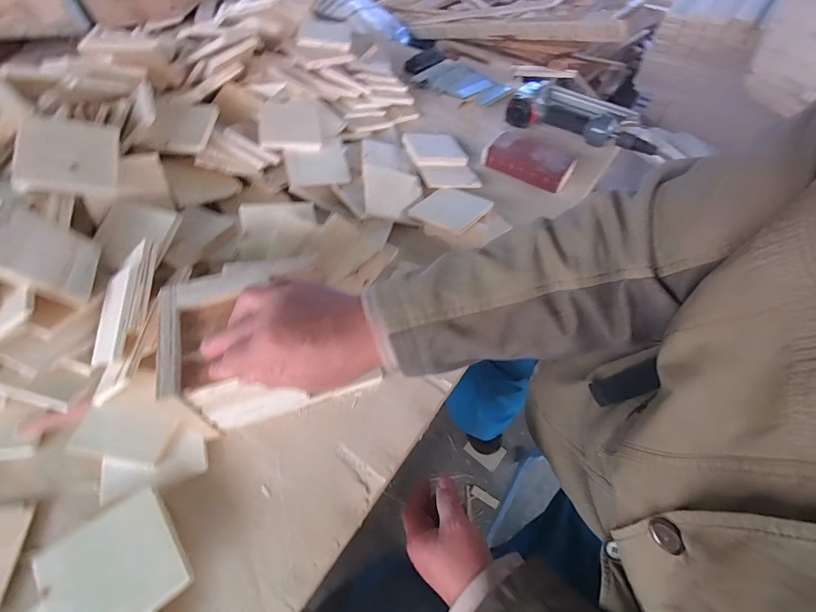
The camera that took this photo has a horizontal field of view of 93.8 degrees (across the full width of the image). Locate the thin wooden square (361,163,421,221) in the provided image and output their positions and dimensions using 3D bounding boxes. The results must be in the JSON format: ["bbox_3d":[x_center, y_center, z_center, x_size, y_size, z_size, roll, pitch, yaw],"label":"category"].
[{"bbox_3d":[-0.024,-0.175,0.593,0.091,0.008,0.094,10,65,-20],"label":"thin wooden square"}]

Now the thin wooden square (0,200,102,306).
[{"bbox_3d":[-0.389,-0.057,0.408,0.012,0.096,0.097,-32,53,11],"label":"thin wooden square"}]

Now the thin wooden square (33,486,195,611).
[{"bbox_3d":[-0.244,0.218,0.317,0.094,0.012,0.095,-30,60,-28],"label":"thin wooden square"}]

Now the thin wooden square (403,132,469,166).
[{"bbox_3d":[0.047,-0.284,0.684,0.101,0.009,0.100,-6,52,-12],"label":"thin wooden square"}]

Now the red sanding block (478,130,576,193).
[{"bbox_3d":[0.211,-0.257,0.667,0.150,0.042,0.073,26,57,16],"label":"red sanding block"}]

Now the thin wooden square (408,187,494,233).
[{"bbox_3d":[0.068,-0.150,0.585,0.098,0.011,0.097,31,57,26],"label":"thin wooden square"}]

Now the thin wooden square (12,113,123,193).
[{"bbox_3d":[-0.404,-0.182,0.457,0.091,0.015,0.101,3,68,-36],"label":"thin wooden square"}]

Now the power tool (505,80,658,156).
[{"bbox_3d":[0.345,-0.378,0.750,0.277,0.059,0.136,20,55,12],"label":"power tool"}]

